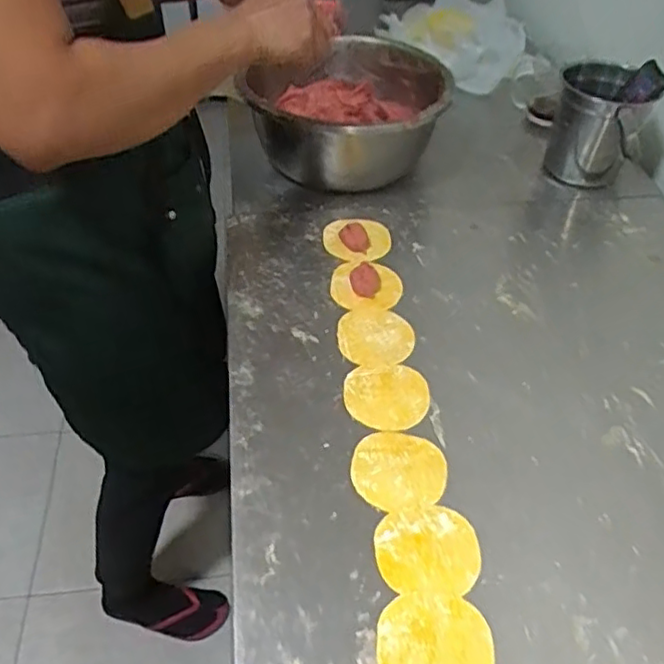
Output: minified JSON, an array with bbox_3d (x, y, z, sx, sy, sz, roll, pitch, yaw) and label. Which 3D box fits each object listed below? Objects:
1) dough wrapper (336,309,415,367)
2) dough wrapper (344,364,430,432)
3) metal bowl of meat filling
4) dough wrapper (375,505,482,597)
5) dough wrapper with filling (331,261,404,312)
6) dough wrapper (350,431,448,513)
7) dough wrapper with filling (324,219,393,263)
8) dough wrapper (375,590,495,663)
[{"bbox_3d":[0.046,0.005,0.687,0.080,0.004,0.082,3,46,0],"label":"dough wrapper"},{"bbox_3d":[0.054,0.063,0.626,0.080,0.005,0.078,5,46,1],"label":"dough wrapper"},{"bbox_3d":[0.022,-0.294,0.877,0.252,0.117,0.246,-10,48,-12],"label":"metal bowl of meat filling"},{"bbox_3d":[0.077,0.174,0.520,0.082,0.004,0.071,2,46,-1],"label":"dough wrapper"},{"bbox_3d":[0.039,-0.055,0.738,0.081,0.012,0.068,-3,47,-6],"label":"dough wrapper with filling"},{"bbox_3d":[0.060,0.122,0.572,0.084,0.004,0.076,-7,47,-10],"label":"dough wrapper"},{"bbox_3d":[0.031,-0.114,0.793,0.081,0.009,0.079,2,46,-2],"label":"dough wrapper with filling"},{"bbox_3d":[0.074,0.227,0.469,0.084,0.004,0.074,-8,47,-11],"label":"dough wrapper"}]

